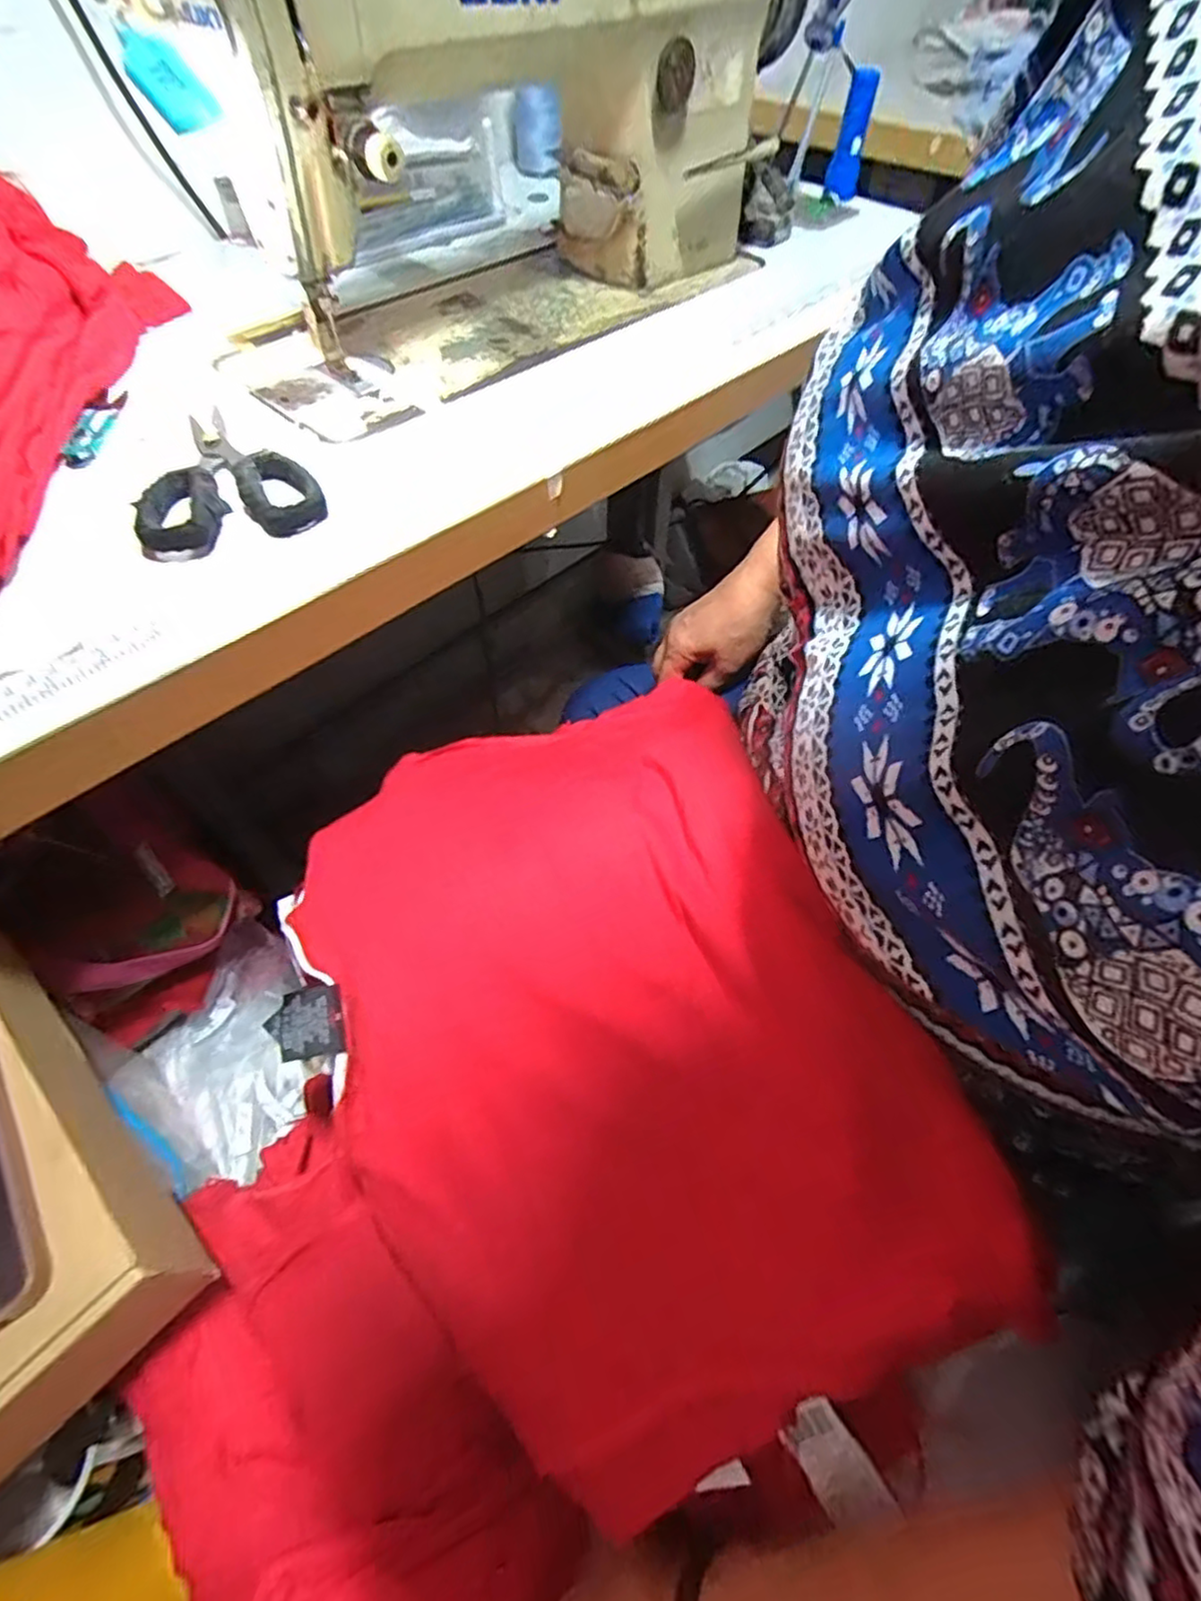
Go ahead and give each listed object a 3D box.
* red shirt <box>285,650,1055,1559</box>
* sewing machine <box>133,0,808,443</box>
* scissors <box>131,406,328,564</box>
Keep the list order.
[{"bbox_3d":[-0.011,0.097,0.371,0.285,0.107,0.404,-22,59,-10],"label":"red shirt"},{"bbox_3d":[-0.064,-0.503,0.491,0.187,0.238,0.526,38,67,24],"label":"sewing machine"},{"bbox_3d":[-0.233,-0.204,0.406,0.097,0.020,0.150,-23,59,-11],"label":"scissors"}]

